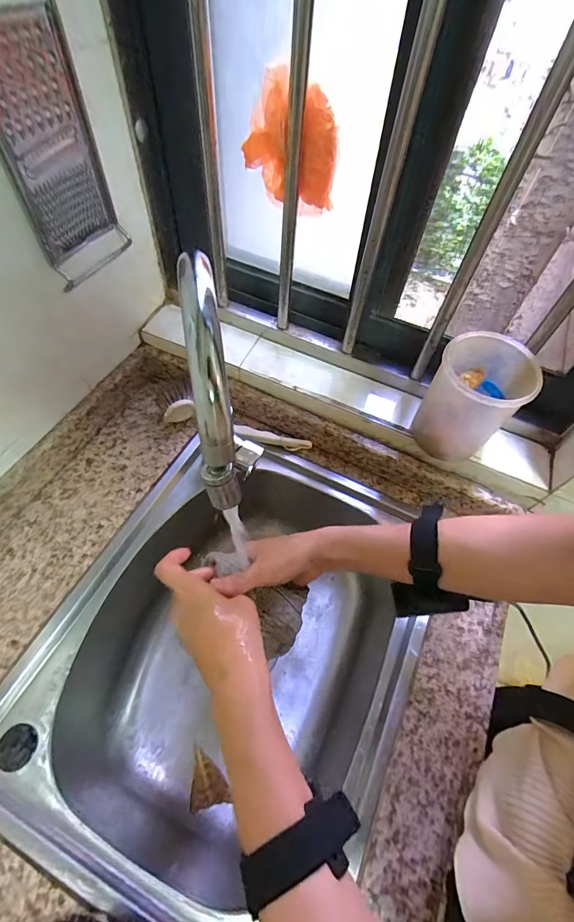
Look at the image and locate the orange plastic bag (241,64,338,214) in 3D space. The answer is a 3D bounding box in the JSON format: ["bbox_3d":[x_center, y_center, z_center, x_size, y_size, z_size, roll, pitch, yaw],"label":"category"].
[{"bbox_3d":[0.004,-0.322,0.400,0.095,0.111,0.043,11,58,2],"label":"orange plastic bag"}]

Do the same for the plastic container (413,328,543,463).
[{"bbox_3d":[0.209,-0.064,0.451,0.093,0.133,0.102,23,60,10],"label":"plastic container"}]

